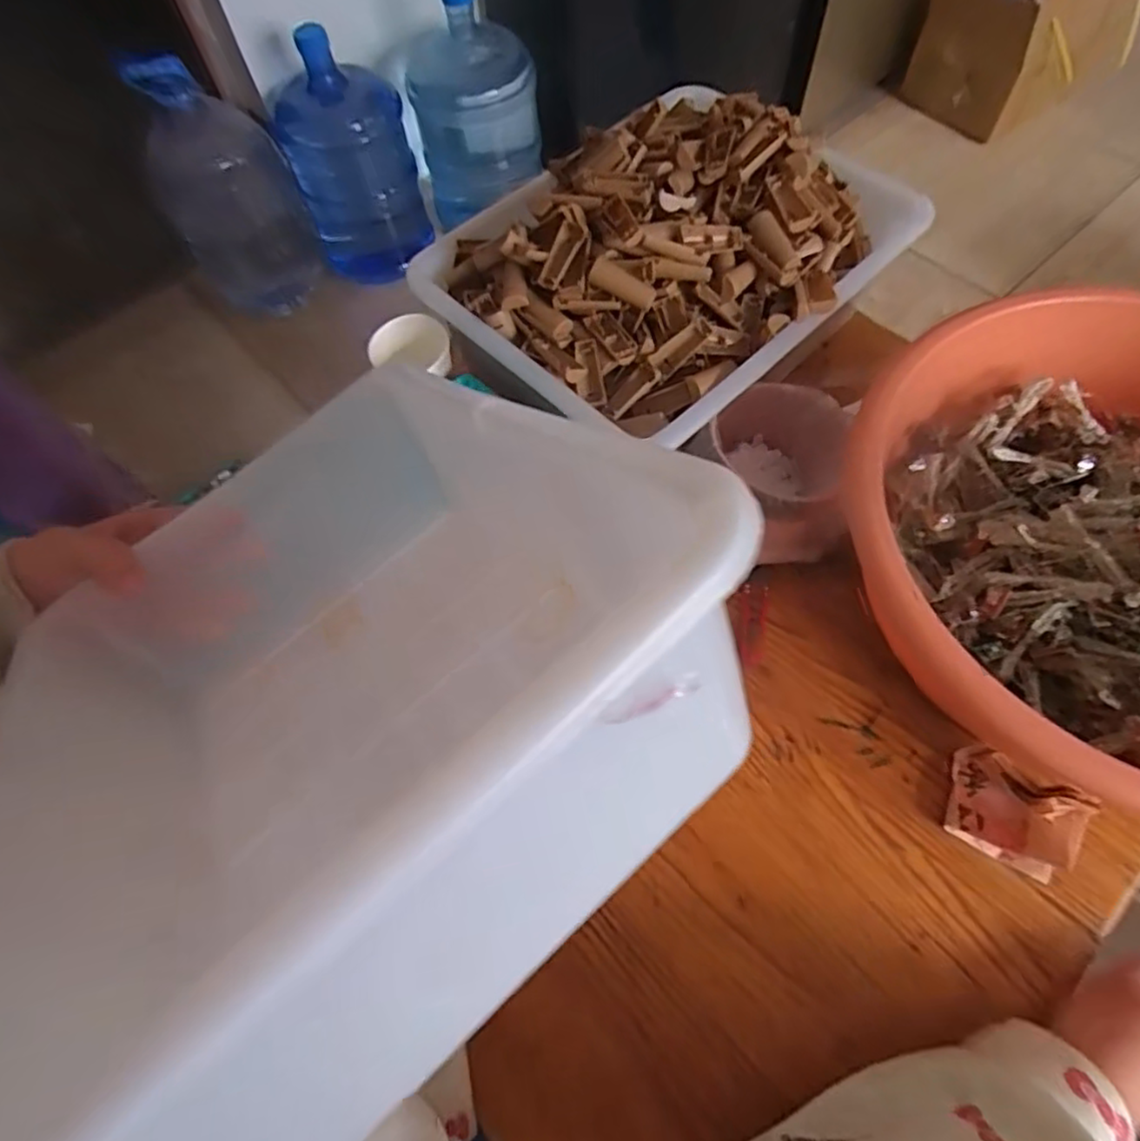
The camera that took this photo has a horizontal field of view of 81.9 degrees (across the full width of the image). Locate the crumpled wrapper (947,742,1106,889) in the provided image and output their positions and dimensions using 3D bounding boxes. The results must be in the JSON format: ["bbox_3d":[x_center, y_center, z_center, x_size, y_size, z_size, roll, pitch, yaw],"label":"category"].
[{"bbox_3d":[0.290,0.158,0.429,0.070,0.038,0.057,28,70,16],"label":"crumpled wrapper"}]

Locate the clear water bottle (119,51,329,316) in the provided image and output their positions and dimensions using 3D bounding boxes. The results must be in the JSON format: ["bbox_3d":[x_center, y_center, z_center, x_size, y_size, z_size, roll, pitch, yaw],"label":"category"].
[{"bbox_3d":[-0.678,-0.743,1.308,0.239,0.467,0.233,-34,67,-12],"label":"clear water bottle"}]

